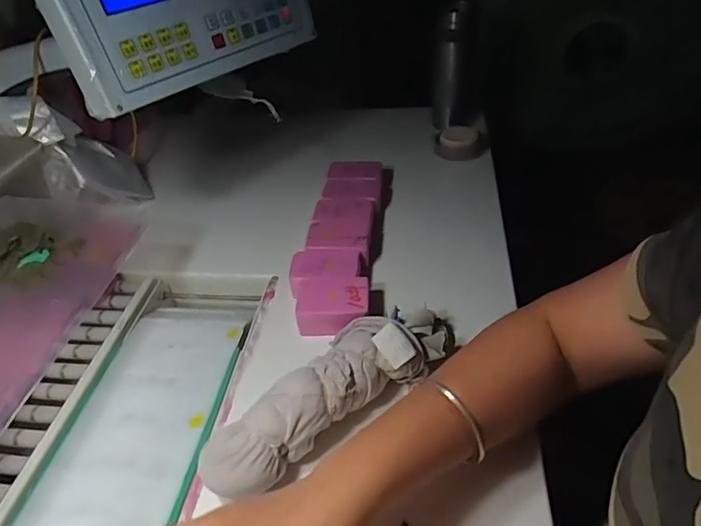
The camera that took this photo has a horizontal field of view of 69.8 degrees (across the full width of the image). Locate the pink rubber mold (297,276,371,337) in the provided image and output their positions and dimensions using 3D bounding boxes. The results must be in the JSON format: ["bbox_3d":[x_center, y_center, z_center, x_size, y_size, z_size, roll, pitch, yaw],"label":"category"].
[{"bbox_3d":[-0.017,0.041,0.490,0.067,0.033,0.049,-3,40,4],"label":"pink rubber mold"}]

